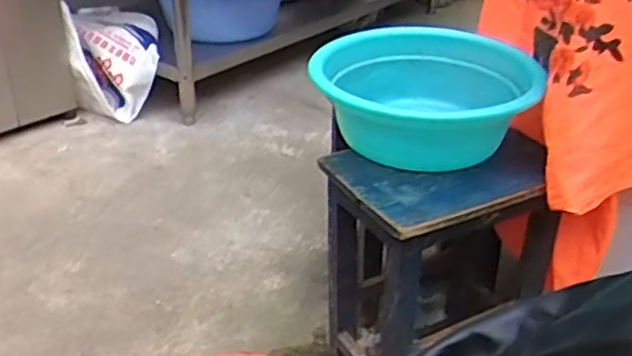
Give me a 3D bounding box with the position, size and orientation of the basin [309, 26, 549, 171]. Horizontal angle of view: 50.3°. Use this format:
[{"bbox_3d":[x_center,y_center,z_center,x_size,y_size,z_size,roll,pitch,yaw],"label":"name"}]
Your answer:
[{"bbox_3d":[0.175,-0.120,1.055,0.346,0.133,0.318,1,28,0],"label":"basin"}]

